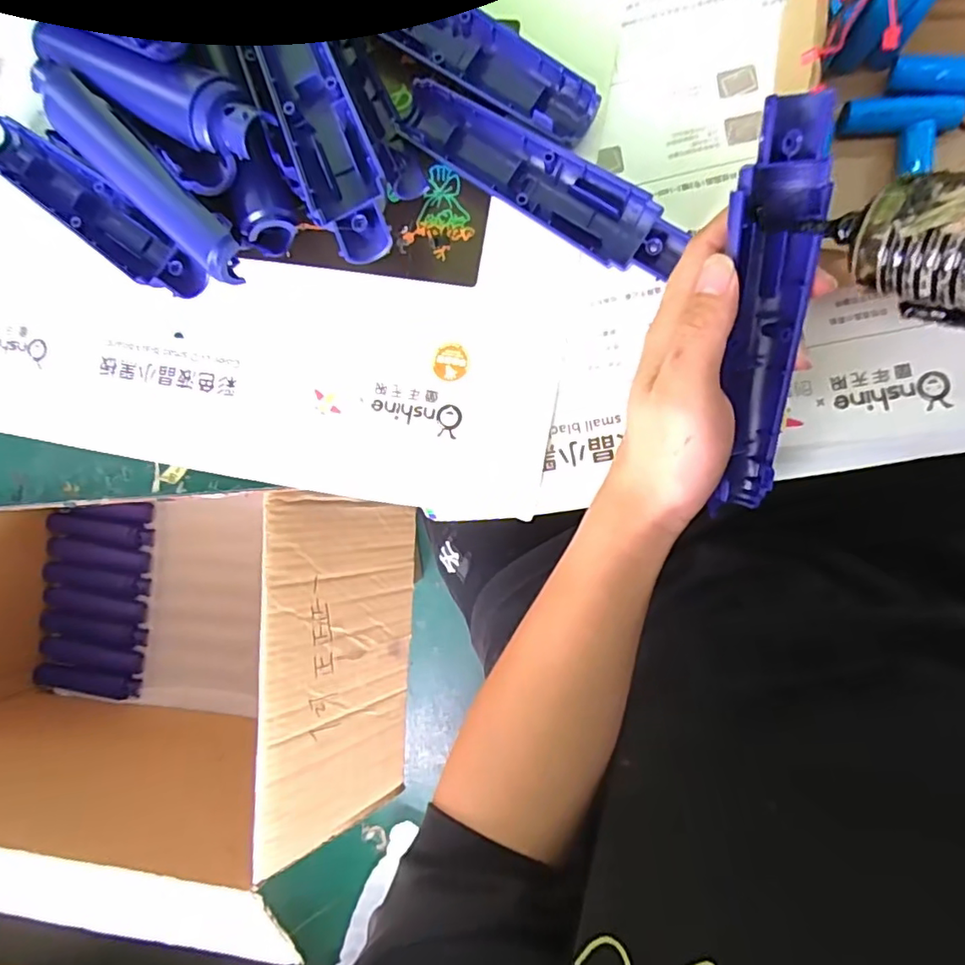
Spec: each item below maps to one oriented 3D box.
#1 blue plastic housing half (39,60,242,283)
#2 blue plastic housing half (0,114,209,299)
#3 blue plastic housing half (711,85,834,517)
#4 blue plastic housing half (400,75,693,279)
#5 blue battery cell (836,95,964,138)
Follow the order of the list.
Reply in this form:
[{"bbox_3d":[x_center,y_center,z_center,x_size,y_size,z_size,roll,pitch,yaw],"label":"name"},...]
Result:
[{"bbox_3d":[-0.192,-0.173,0.306,0.173,0.015,0.029,43,97,5],"label":"blue plastic housing half"},{"bbox_3d":[-0.231,-0.164,0.341,0.172,0.022,0.037,37,95,8],"label":"blue plastic housing half"},{"bbox_3d":[0.120,-0.062,0.241,0.036,0.022,0.170,-3,120,9],"label":"blue plastic housing half"},{"bbox_3d":[0.029,-0.159,0.302,0.167,0.018,0.038,35,95,8],"label":"blue plastic housing half"},{"bbox_3d":[0.201,-0.176,0.274,0.052,0.016,0.014,4,90,10],"label":"blue battery cell"}]

